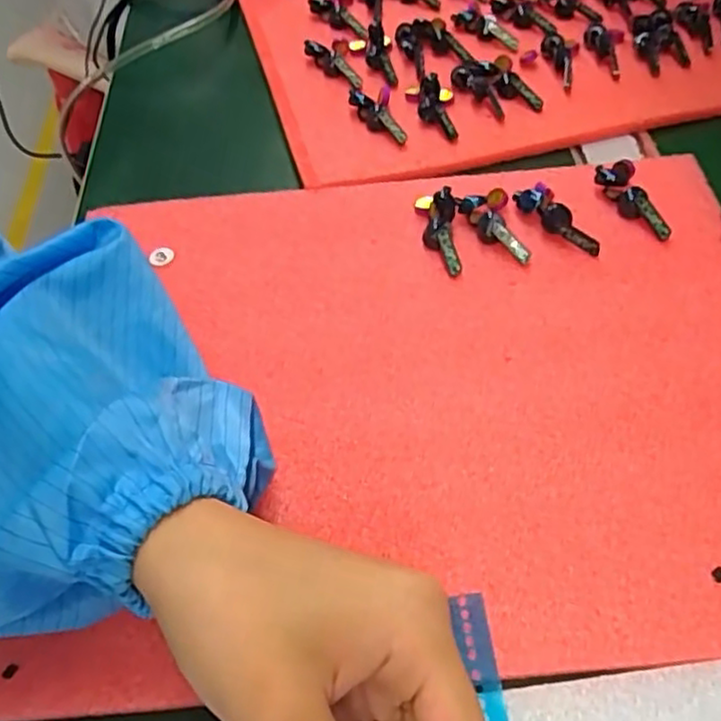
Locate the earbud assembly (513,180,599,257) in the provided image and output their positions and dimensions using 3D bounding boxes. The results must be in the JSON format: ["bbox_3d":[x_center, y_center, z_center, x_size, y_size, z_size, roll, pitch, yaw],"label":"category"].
[{"bbox_3d":[0.104,-0.075,0.361,0.015,0.013,0.054,-30,58,-19],"label":"earbud assembly"}]

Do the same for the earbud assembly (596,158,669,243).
[{"bbox_3d":[0.150,-0.087,0.369,0.019,0.012,0.054,-20,55,-13],"label":"earbud assembly"}]

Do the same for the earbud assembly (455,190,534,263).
[{"bbox_3d":[0.070,-0.070,0.360,0.026,0.013,0.047,-11,54,-6],"label":"earbud assembly"}]

